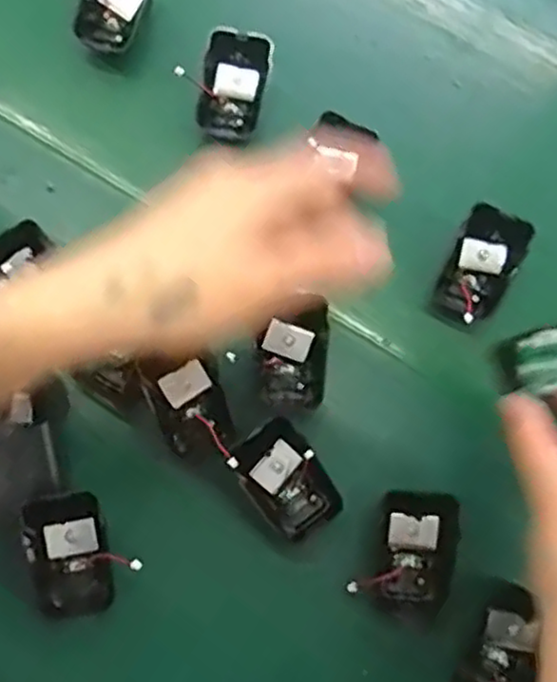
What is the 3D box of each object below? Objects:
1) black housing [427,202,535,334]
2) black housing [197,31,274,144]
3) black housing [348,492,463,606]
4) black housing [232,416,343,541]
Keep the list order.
[{"bbox_3d":[0.129,-0.044,0.443,0.042,0.033,0.069,25,77,5],"label":"black housing"},{"bbox_3d":[-0.030,-0.174,0.475,0.041,0.012,0.069,15,107,3],"label":"black housing"},{"bbox_3d":[0.075,0.115,0.388,0.047,0.023,0.060,16,76,3],"label":"black housing"},{"bbox_3d":[0.005,0.082,0.408,0.045,0.023,0.064,-37,79,-9],"label":"black housing"}]

